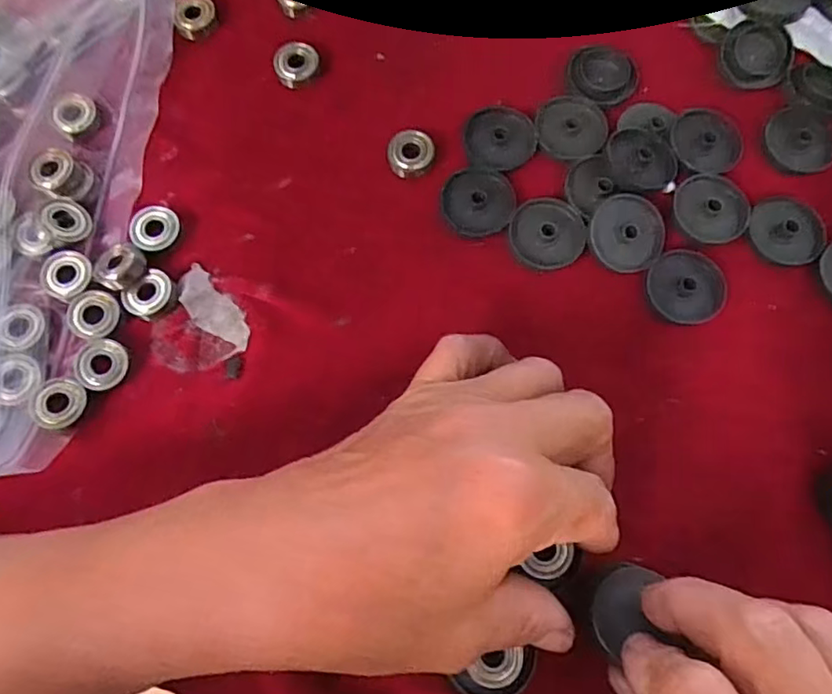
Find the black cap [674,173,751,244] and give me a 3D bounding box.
[{"bbox_3d":[0.133,-0.063,0.259,0.032,0.004,0.033,7,76,3],"label":"black cap"}]

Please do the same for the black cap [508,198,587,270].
[{"bbox_3d":[0.058,-0.051,0.256,0.033,0.004,0.032,0,76,1],"label":"black cap"}]

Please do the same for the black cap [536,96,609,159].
[{"bbox_3d":[0.073,-0.104,0.270,0.032,0.004,0.032,0,76,1],"label":"black cap"}]

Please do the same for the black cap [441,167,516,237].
[{"bbox_3d":[0.028,-0.066,0.261,0.032,0.004,0.033,0,76,1],"label":"black cap"}]

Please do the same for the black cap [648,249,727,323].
[{"bbox_3d":[0.118,-0.027,0.251,0.033,0.005,0.032,0,76,1],"label":"black cap"}]

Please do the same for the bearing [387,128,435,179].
[{"bbox_3d":[-0.002,-0.090,0.268,0.021,0.010,0.018,4,76,2],"label":"bearing"}]

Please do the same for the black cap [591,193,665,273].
[{"bbox_3d":[0.093,-0.051,0.255,0.032,0.005,0.034,0,76,1],"label":"black cap"}]

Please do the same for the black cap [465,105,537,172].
[{"bbox_3d":[0.040,-0.098,0.268,0.032,0.004,0.032,0,76,1],"label":"black cap"}]

